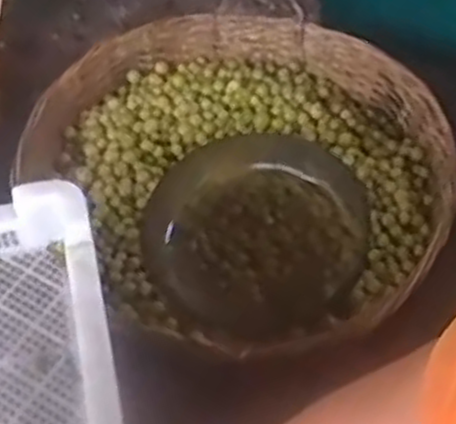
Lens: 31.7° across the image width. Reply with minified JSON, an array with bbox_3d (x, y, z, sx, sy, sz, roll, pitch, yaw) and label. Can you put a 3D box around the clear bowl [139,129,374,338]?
[{"bbox_3d":[0.030,0.019,0.886,0.243,0.076,0.212,10,53,7],"label":"clear bowl"}]

